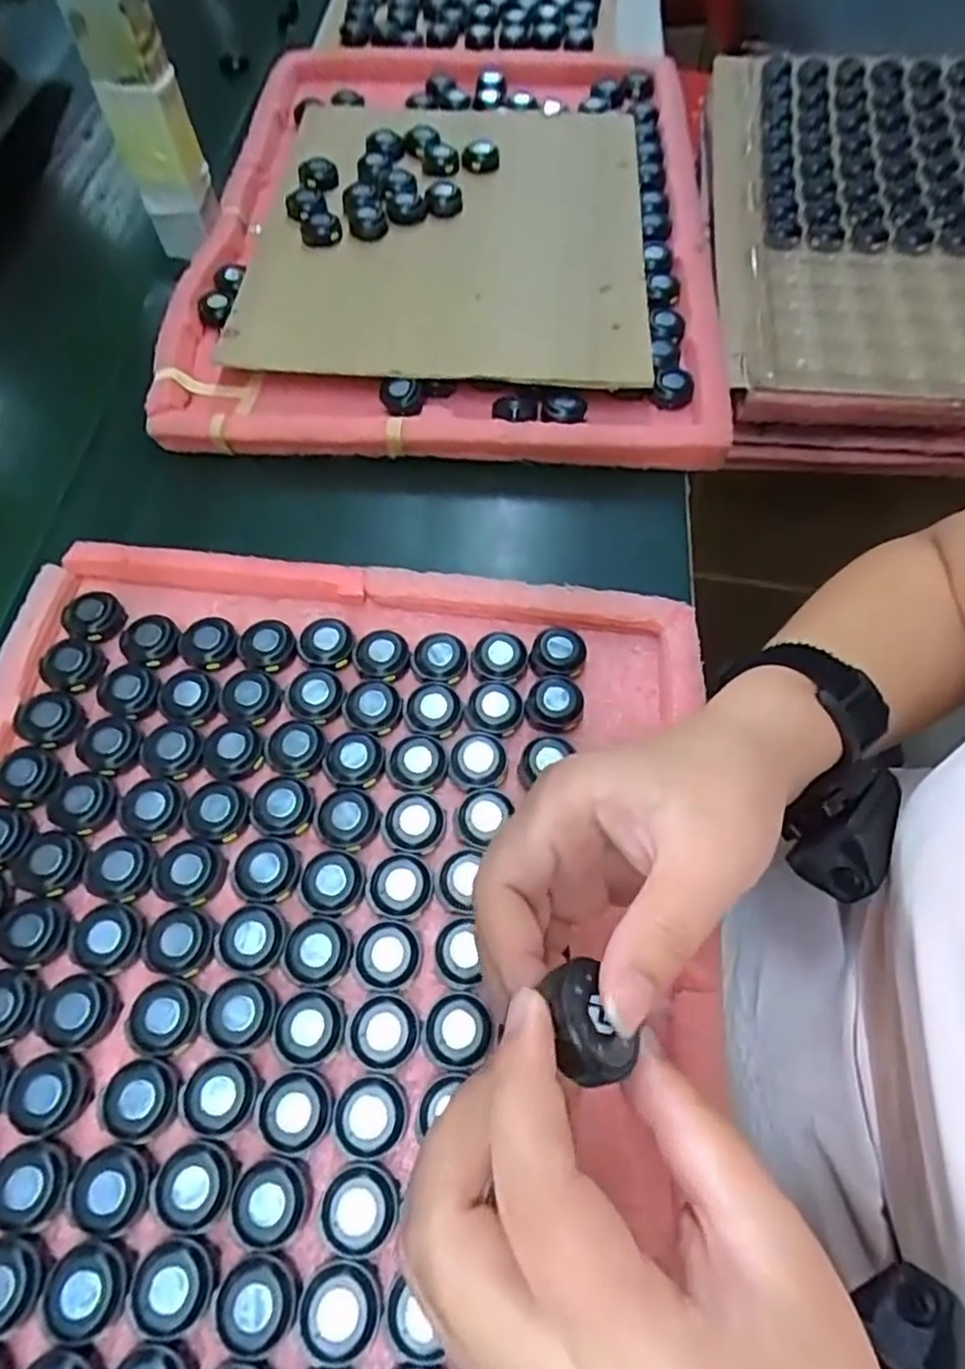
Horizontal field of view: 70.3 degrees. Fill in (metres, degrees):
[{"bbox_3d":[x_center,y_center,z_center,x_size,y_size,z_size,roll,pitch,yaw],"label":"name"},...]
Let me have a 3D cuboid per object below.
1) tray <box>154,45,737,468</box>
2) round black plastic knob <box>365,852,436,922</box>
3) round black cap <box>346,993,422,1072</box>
[{"bbox_3d":[-0.014,-0.381,0.561,0.377,0.057,0.511,3,61,1],"label":"tray"},{"bbox_3d":[-0.039,0.094,0.321,0.030,0.011,0.029,-1,63,2],"label":"round black plastic knob"},{"bbox_3d":[-0.042,0.148,0.293,0.030,0.011,0.028,-1,63,2],"label":"round black cap"}]

